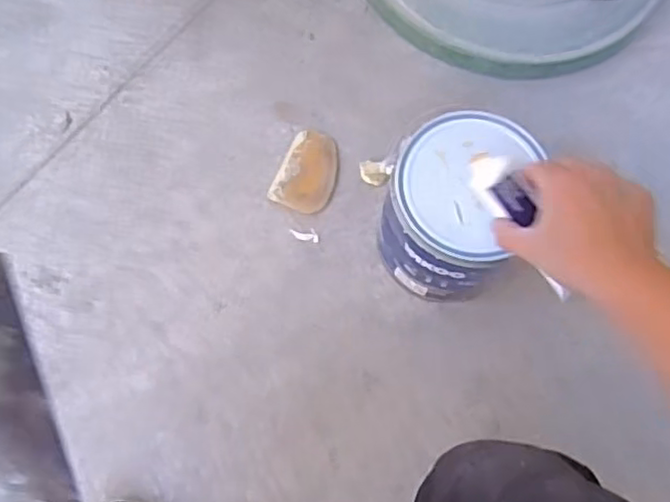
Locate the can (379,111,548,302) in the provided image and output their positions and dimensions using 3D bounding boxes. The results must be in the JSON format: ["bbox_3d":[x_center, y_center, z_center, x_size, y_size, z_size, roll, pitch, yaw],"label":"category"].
[{"bbox_3d":[0.113,-0.036,0.670,0.119,0.167,0.139,11,70,4],"label":"can"}]

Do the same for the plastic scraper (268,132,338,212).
[{"bbox_3d":[-0.030,-0.091,0.774,0.064,0.007,0.097,22,74,5],"label":"plastic scraper"}]

